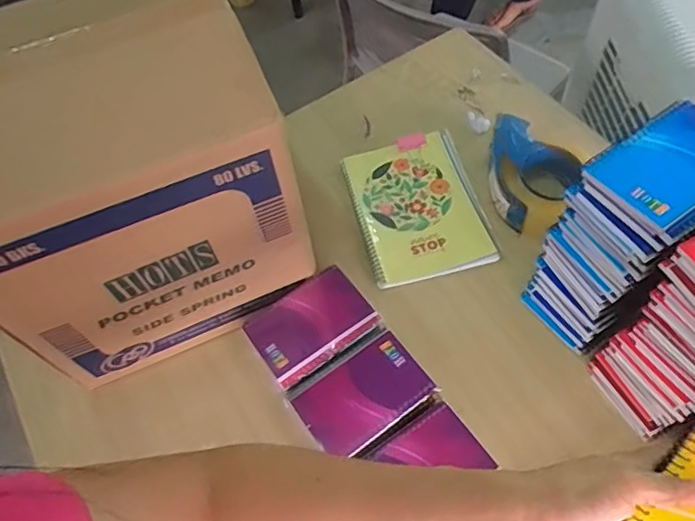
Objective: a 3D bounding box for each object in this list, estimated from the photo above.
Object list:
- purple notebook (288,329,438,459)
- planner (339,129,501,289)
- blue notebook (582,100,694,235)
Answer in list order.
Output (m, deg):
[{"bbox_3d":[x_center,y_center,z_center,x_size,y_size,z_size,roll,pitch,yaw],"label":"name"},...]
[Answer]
[{"bbox_3d":[0.015,0.134,0.568,0.126,0.016,0.088,-33,60,-15],"label":"purple notebook"},{"bbox_3d":[0.090,-0.077,0.740,0.161,0.013,0.216,-12,57,-2],"label":"planner"},{"bbox_3d":[0.275,-0.084,0.471,0.124,0.015,0.083,-33,61,-13],"label":"blue notebook"}]

